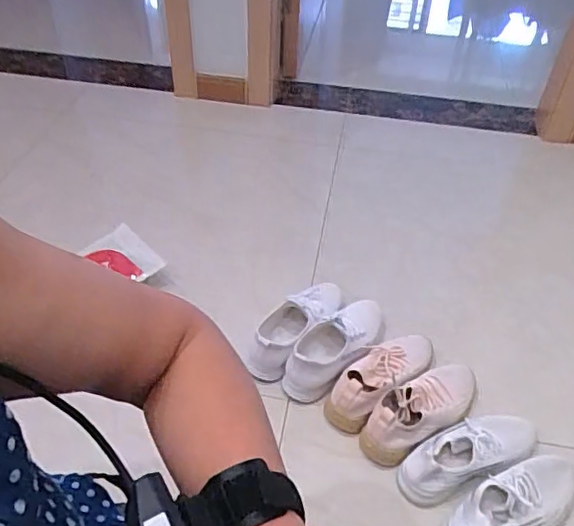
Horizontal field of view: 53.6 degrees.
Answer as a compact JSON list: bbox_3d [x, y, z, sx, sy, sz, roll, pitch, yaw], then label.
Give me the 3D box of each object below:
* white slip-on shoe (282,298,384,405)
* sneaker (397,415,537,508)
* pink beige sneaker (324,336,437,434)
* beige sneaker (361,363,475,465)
[{"bbox_3d":[0.093,0.137,1.014,0.104,0.088,0.242,32,50,26],"label":"white slip-on shoe"},{"bbox_3d":[0.292,0.303,0.893,0.249,0.075,0.094,-18,48,-22],"label":"sneaker"},{"bbox_3d":[0.170,0.191,0.983,0.236,0.073,0.097,-27,52,-29],"label":"pink beige sneaker"},{"bbox_3d":[0.229,0.240,0.929,0.232,0.087,0.092,-26,51,-28],"label":"beige sneaker"}]

